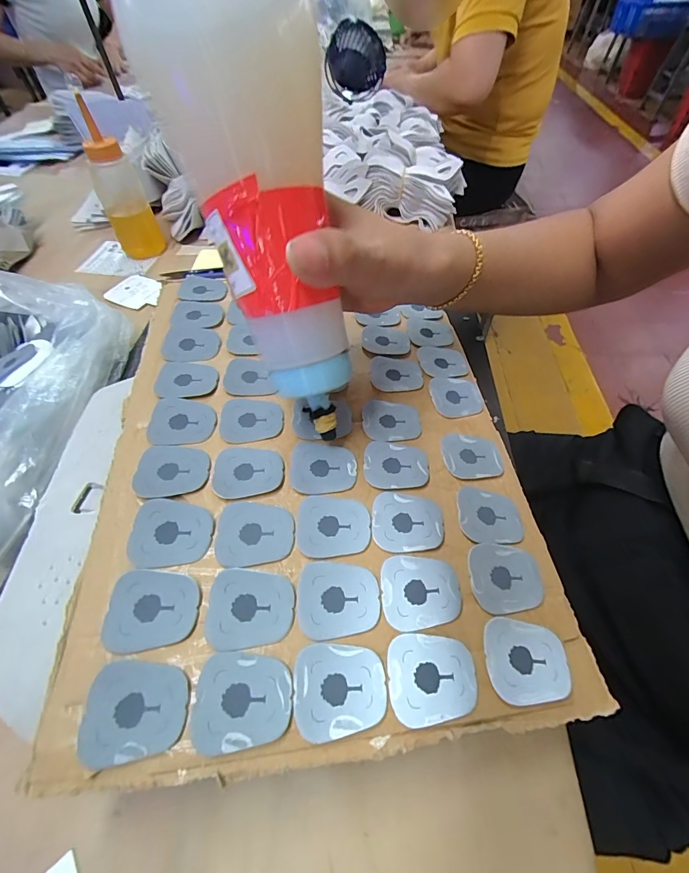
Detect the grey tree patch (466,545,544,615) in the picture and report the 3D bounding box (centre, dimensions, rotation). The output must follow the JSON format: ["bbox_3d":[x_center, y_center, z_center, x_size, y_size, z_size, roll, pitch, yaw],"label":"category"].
[{"bbox_3d":[0.084,0.073,0.198,0.039,0.008,0.033,-8,53,-4],"label":"grey tree patch"}]

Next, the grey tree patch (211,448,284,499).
[{"bbox_3d":[-0.055,0.019,0.217,0.038,0.004,0.033,-8,53,-4],"label":"grey tree patch"}]

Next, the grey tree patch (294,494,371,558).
[{"bbox_3d":[-0.006,0.048,0.203,0.039,0.004,0.034,1,55,-5],"label":"grey tree patch"}]

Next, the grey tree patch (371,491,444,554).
[{"bbox_3d":[0.034,0.047,0.209,0.039,0.004,0.034,2,54,-4],"label":"grey tree patch"}]

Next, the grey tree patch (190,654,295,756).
[{"bbox_3d":[-0.042,0.106,0.154,0.039,0.004,0.033,-6,53,-2],"label":"grey tree patch"}]

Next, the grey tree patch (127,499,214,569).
[{"bbox_3d":[-0.087,0.048,0.192,0.037,0.004,0.033,-1,62,-10],"label":"grey tree patch"}]

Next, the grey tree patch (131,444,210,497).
[{"bbox_3d":[-0.097,0.018,0.213,0.038,0.004,0.033,-9,53,-4],"label":"grey tree patch"}]

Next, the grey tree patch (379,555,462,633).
[{"bbox_3d":[0.037,0.076,0.187,0.038,0.006,0.033,-10,53,-5],"label":"grey tree patch"}]

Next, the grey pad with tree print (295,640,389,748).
[{"bbox_3d":[-0.002,0.106,0.161,0.038,0.005,0.033,-6,53,-2],"label":"grey pad with tree print"}]

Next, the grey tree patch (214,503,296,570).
[{"bbox_3d":[-0.046,0.050,0.196,0.038,0.004,0.033,2,55,-7],"label":"grey tree patch"}]

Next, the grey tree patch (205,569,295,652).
[{"bbox_3d":[-0.043,0.078,0.173,0.038,0.005,0.032,-2,53,1],"label":"grey tree patch"}]

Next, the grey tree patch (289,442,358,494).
[{"bbox_3d":[-0.013,0.018,0.224,0.038,0.005,0.035,0,53,2],"label":"grey tree patch"}]

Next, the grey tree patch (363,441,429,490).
[{"bbox_3d":[0.031,0.016,0.230,0.038,0.004,0.033,-1,53,2],"label":"grey tree patch"}]

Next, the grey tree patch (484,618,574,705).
[{"bbox_3d":[0.084,0.104,0.175,0.038,0.004,0.033,7,56,-3],"label":"grey tree patch"}]

